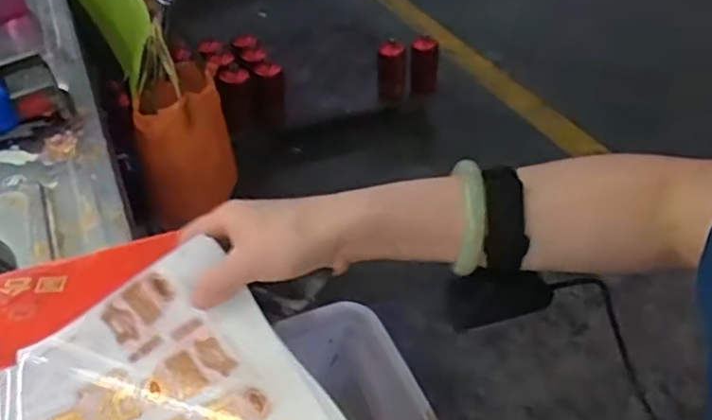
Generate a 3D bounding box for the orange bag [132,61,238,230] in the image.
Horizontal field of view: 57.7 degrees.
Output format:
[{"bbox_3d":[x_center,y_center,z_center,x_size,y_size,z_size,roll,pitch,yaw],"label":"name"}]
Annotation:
[{"bbox_3d":[-0.270,-0.098,1.007,0.147,0.222,0.153,-10,41,-12],"label":"orange bag"}]

